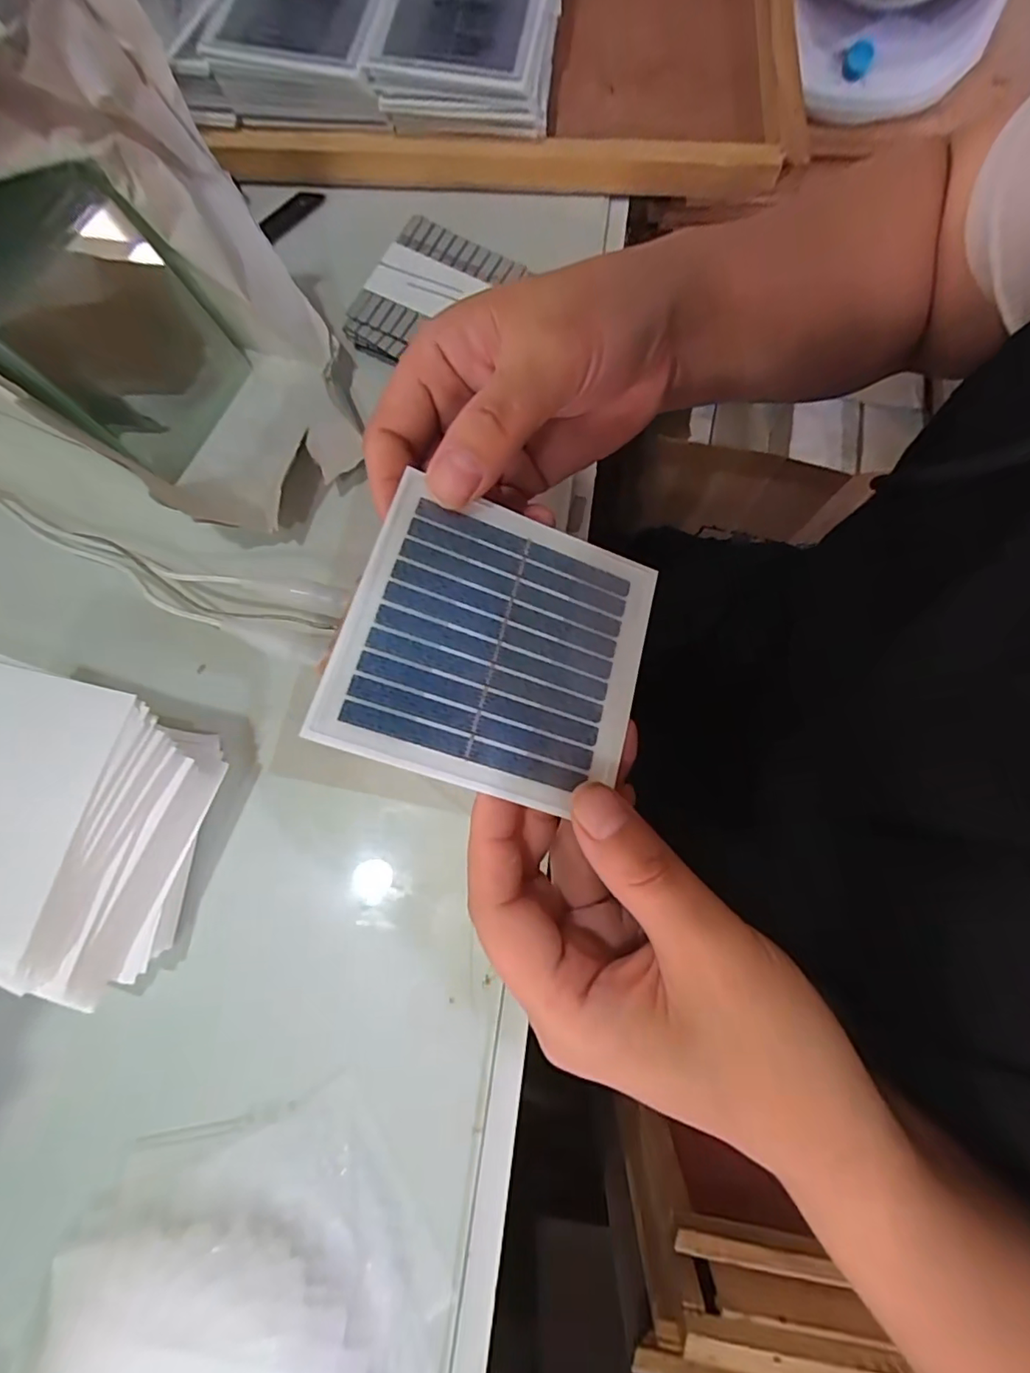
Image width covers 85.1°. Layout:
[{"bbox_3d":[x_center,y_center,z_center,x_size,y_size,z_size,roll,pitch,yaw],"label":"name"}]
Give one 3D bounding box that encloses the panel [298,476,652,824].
[{"bbox_3d":[-0.004,-0.014,0.182,0.095,0.004,0.093,18,72,-12],"label":"panel"}]

